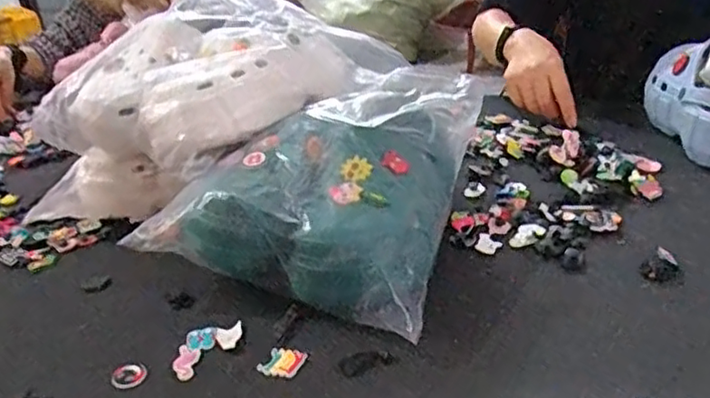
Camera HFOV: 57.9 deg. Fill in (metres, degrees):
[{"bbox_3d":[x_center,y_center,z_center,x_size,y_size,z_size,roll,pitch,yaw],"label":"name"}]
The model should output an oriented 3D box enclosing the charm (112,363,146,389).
[{"bbox_3d":[-0.179,0.140,0.508,0.026,0.008,0.020,-24,32,-32],"label":"charm"}]

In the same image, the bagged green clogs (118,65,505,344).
[{"bbox_3d":[-0.020,-0.025,0.650,0.256,0.130,0.331,6,29,21],"label":"bagged green clogs"}]

